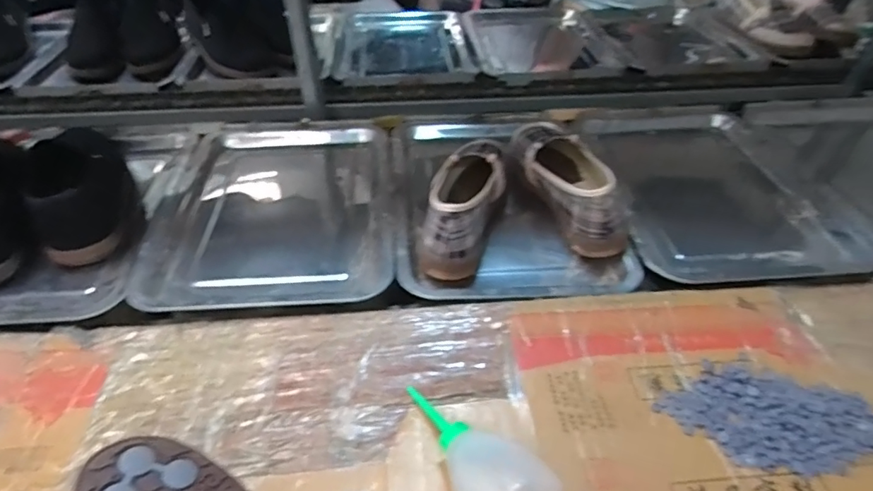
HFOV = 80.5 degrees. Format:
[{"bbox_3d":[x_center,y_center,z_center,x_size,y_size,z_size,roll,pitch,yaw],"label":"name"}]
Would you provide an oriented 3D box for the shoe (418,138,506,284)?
[{"bbox_3d":[0.037,-0.058,0.610,0.073,0.089,0.221,8,42,8],"label":"shoe"}]

